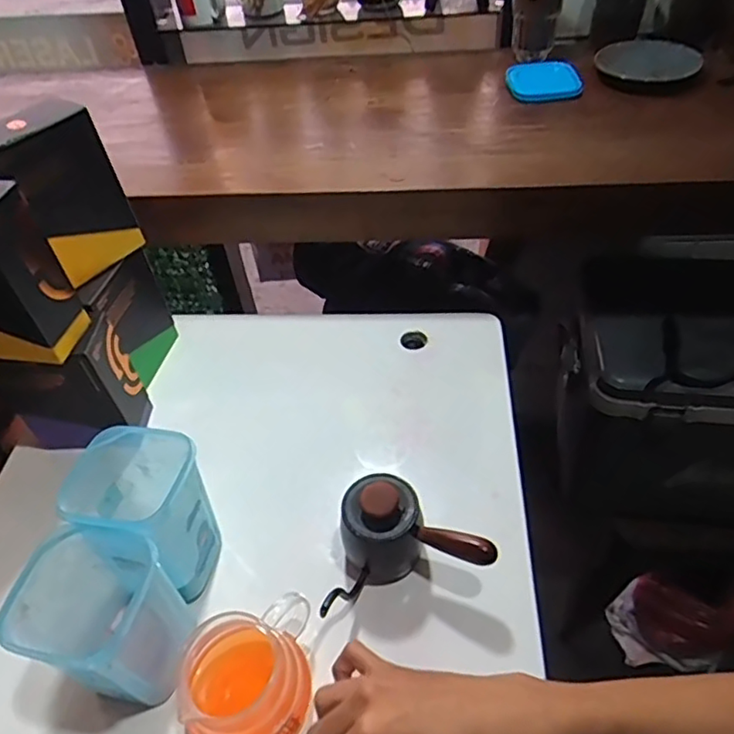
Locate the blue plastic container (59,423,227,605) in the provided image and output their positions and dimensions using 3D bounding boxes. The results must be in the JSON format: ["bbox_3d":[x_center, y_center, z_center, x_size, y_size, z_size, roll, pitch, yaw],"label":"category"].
[{"bbox_3d":[-0.200,0.136,0.543,0.097,0.132,0.107,2,48,8],"label":"blue plastic container"}]

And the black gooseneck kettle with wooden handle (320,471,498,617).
[{"bbox_3d":[0.028,0.160,0.550,0.151,0.095,0.103,-12,48,-5],"label":"black gooseneck kettle with wooden handle"}]

